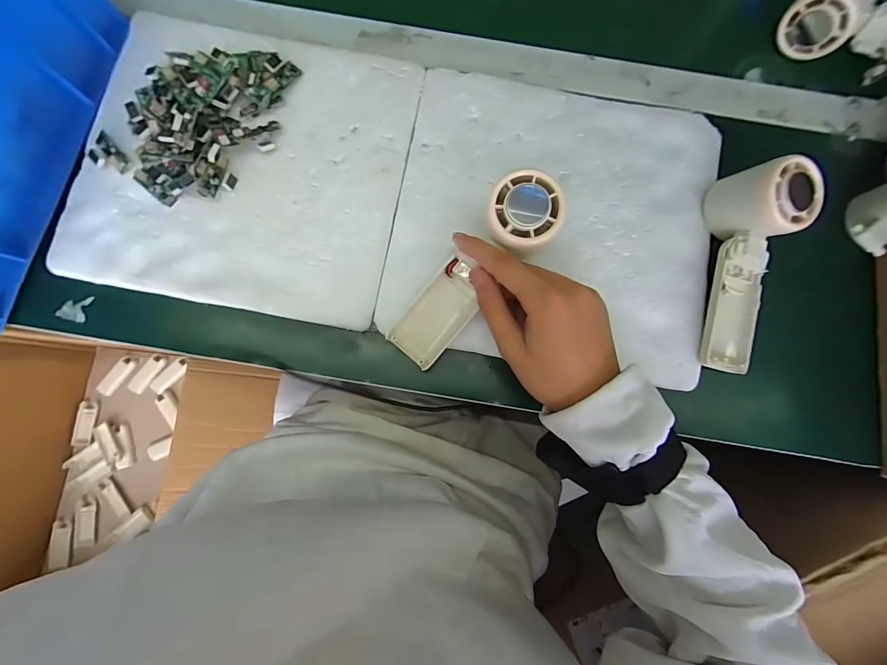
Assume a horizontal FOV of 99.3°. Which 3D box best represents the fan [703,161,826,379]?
[{"bbox_3d":[0.246,-0.049,0.295,0.061,0.054,0.159,9,82,0],"label":"fan"}]

